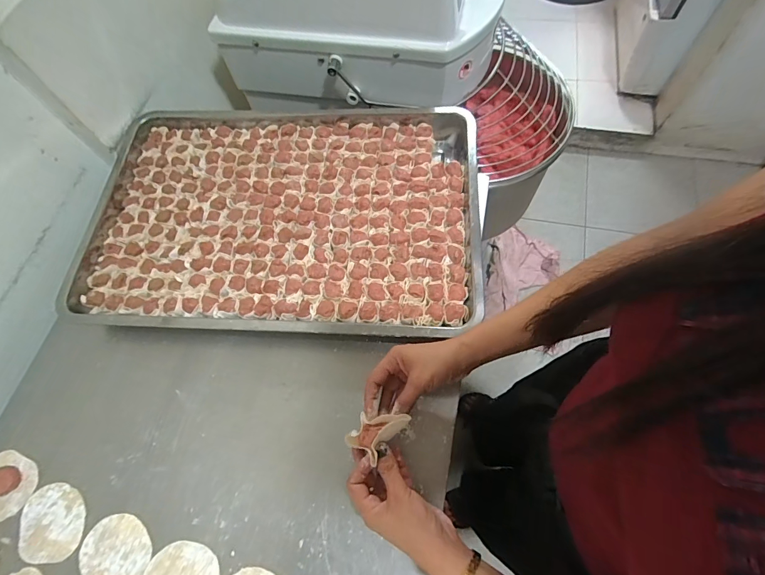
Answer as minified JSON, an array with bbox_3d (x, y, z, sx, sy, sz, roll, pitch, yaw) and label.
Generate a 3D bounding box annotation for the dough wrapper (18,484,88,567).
[{"bbox_3d":[-0.401,0.284,0.459,0.081,0.004,0.083,-1,64,3],"label":"dough wrapper"}]

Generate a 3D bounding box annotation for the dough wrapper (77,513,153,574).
[{"bbox_3d":[-0.313,0.310,0.440,0.077,0.004,0.079,-1,64,3],"label":"dough wrapper"}]

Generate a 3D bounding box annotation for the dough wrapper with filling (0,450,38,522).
[{"bbox_3d":[-0.483,0.252,0.475,0.074,0.017,0.078,-1,64,3],"label":"dough wrapper with filling"}]

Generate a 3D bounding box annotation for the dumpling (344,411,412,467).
[{"bbox_3d":[-0.007,0.154,0.412,0.046,0.019,0.059,33,71,17],"label":"dumpling"}]

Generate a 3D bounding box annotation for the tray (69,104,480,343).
[{"bbox_3d":[-0.157,-0.115,0.594,0.603,0.050,0.389,2,65,4],"label":"tray"}]

